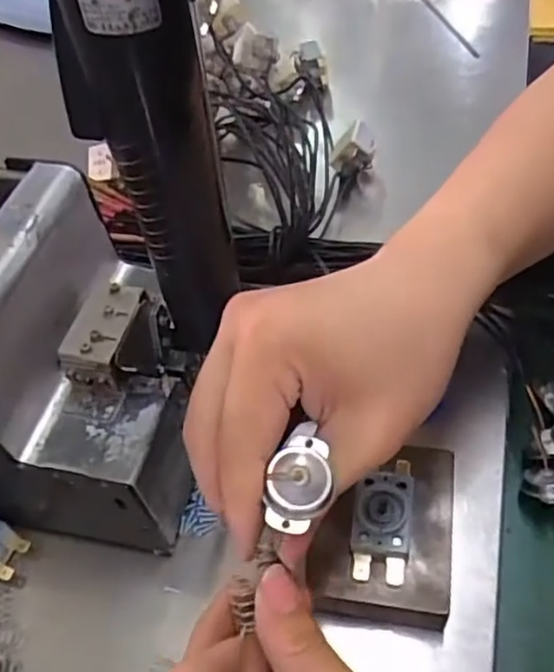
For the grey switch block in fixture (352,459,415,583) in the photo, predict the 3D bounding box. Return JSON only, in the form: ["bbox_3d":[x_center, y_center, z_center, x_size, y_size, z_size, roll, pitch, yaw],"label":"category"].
[{"bbox_3d":[0.048,0.083,0.299,0.025,0.014,0.050,6,54,10],"label":"grey switch block in fixture"}]

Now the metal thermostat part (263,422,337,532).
[{"bbox_3d":[0.009,0.049,0.239,0.022,0.012,0.039,4,53,8],"label":"metal thermostat part"}]

